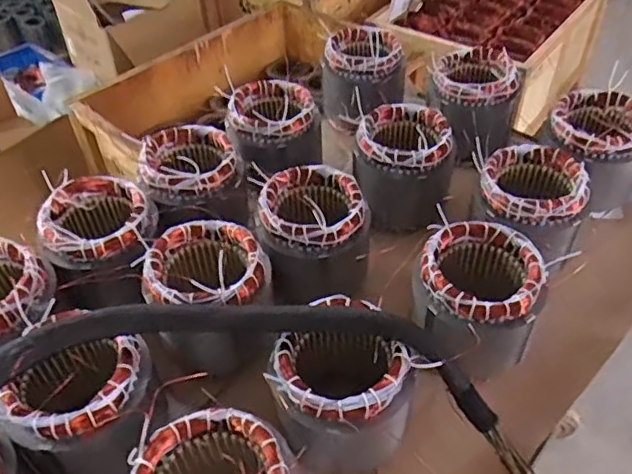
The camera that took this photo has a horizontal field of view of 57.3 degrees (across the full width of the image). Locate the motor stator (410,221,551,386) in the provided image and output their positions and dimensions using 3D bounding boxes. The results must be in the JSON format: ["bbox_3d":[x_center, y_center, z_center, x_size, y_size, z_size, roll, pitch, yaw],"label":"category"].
[{"bbox_3d":[0.195,0.085,0.728,0.141,0.154,0.143,1,46,-1],"label":"motor stator"}]

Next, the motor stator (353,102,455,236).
[{"bbox_3d":[0.140,-0.110,0.938,0.150,0.161,0.150,9,46,7],"label":"motor stator"}]

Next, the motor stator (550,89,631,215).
[{"bbox_3d":[0.434,-0.137,0.917,0.135,0.149,0.140,1,46,-1],"label":"motor stator"}]

